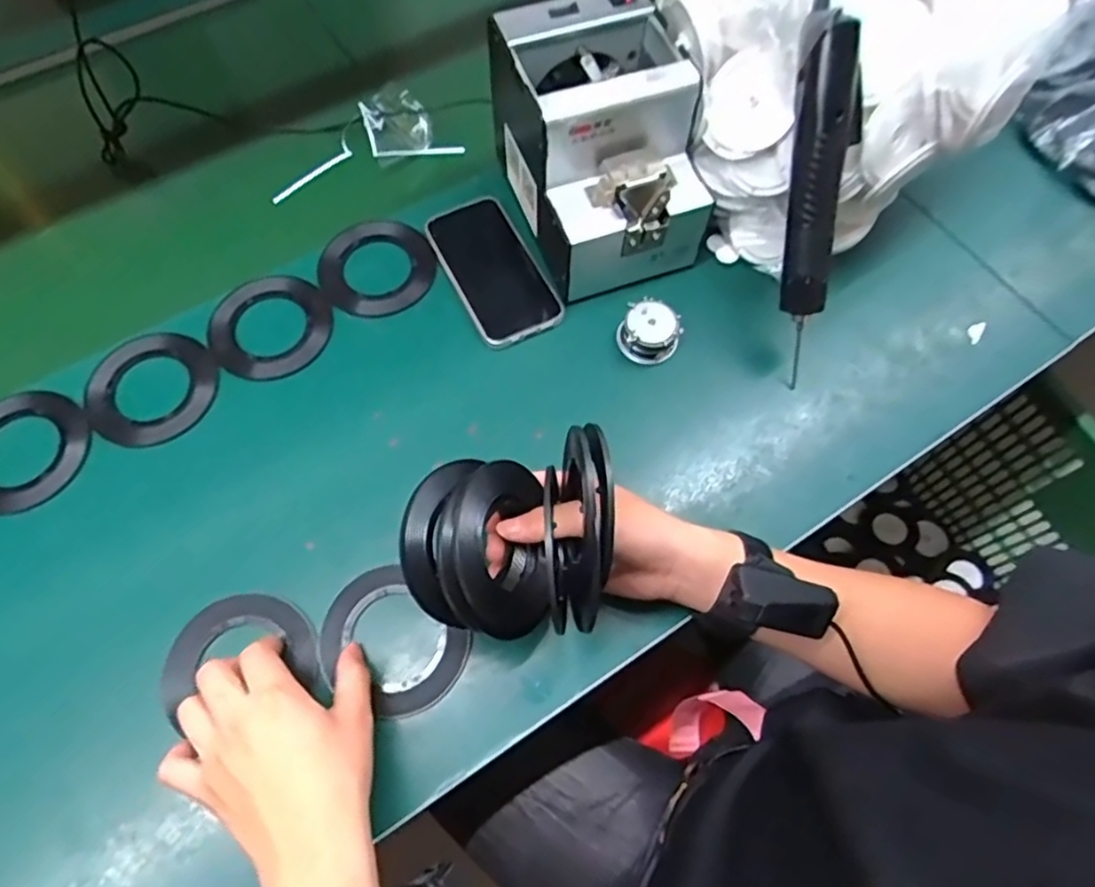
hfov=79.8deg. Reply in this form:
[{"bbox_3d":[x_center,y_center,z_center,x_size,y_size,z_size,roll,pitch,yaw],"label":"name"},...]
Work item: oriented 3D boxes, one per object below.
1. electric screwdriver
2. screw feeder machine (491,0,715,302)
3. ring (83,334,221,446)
[{"bbox_3d":[0.199,-0.170,0.485,0.042,0.249,0.032,-4,24,-1],"label":"electric screwdriver"},{"bbox_3d":[0.045,-0.240,0.534,0.132,0.145,0.174,-20,67,-8],"label":"screw feeder machine"},{"bbox_3d":[-0.318,-0.045,0.527,0.101,0.004,0.092,2,73,-5],"label":"ring"}]

